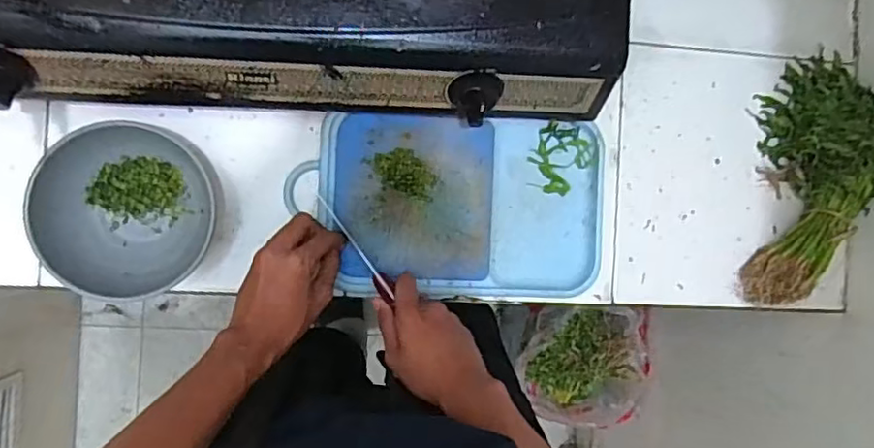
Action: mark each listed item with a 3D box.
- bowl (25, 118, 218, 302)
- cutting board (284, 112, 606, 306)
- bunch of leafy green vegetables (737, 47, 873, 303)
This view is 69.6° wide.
[{"bbox_3d":[-0.291,-0.010,0.595,0.142,0.071,0.157,-12,92,-9],"label":"bowl"},{"bbox_3d":[0.021,-0.018,0.666,0.324,0.026,0.189,1,90,-9],"label":"cutting board"},{"bbox_3d":[0.432,-0.054,0.707,0.128,0.076,0.284,6,89,-9],"label":"bunch of leafy green vegetables"}]

